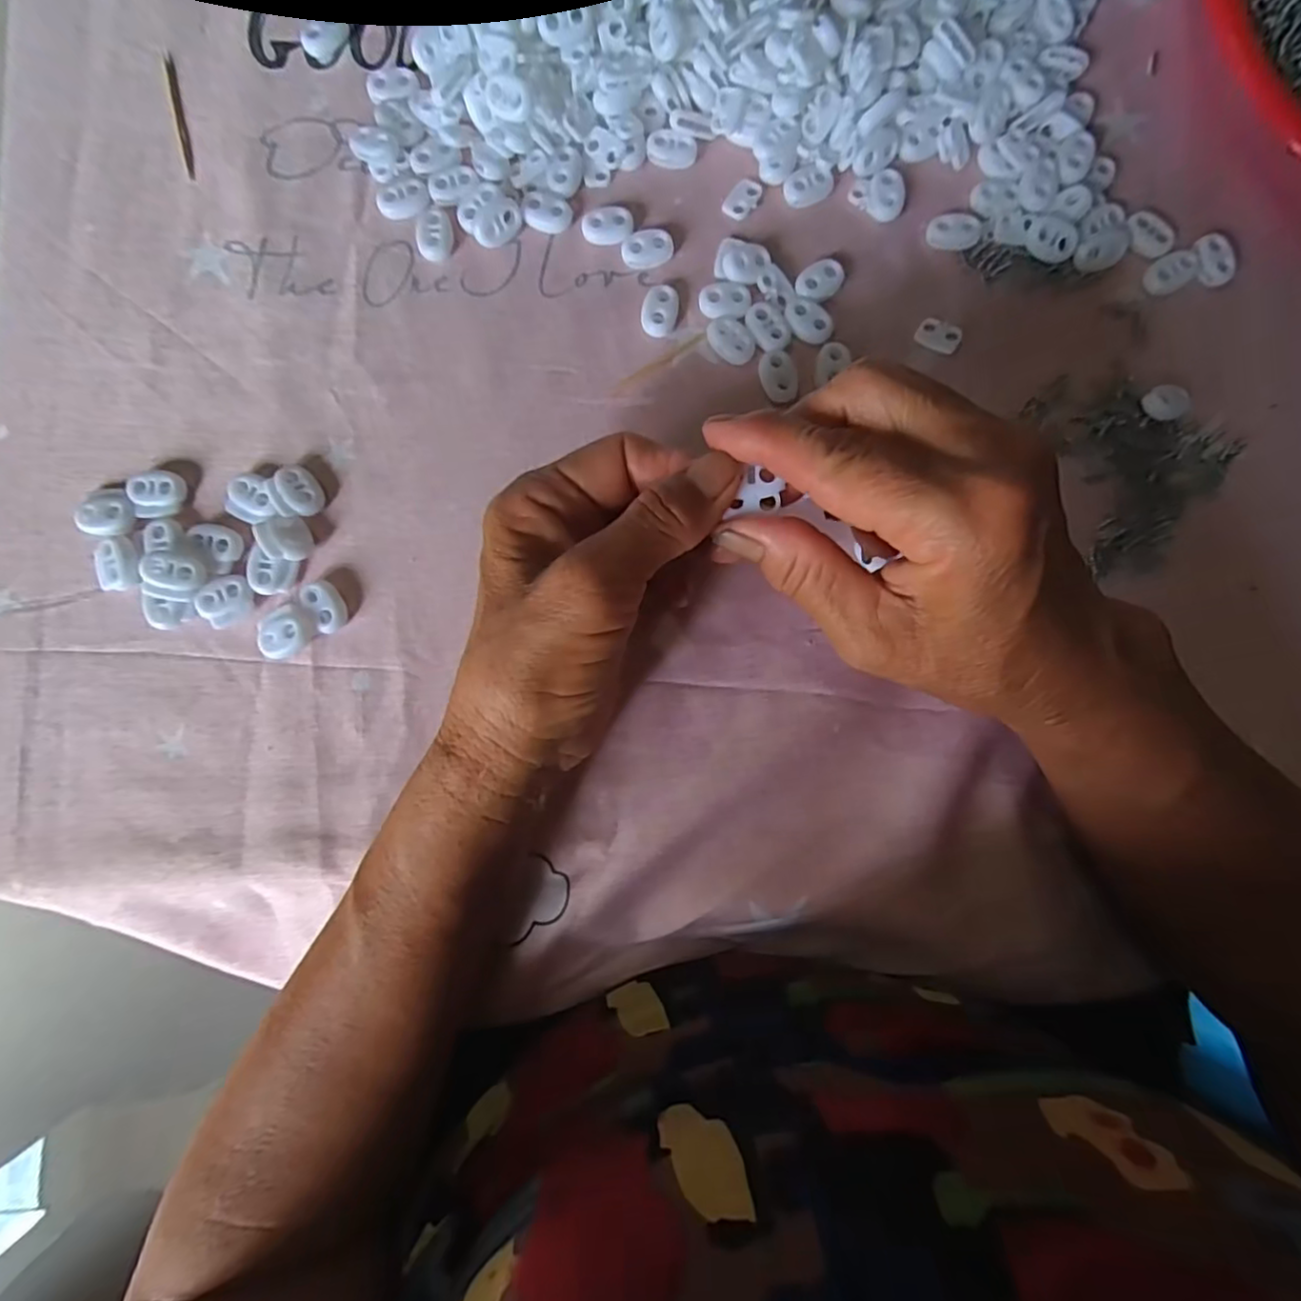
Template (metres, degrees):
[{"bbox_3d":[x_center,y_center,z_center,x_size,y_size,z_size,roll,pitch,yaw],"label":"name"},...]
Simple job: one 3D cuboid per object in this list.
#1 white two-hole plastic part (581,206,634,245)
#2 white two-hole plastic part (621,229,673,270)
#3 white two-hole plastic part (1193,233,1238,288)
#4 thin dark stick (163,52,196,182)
[{"bbox_3d":[-0.019,-0.185,0.276,0.022,0.006,0.014,-1,85,-1],"label":"white two-hole plastic part"},{"bbox_3d":[-0.001,-0.175,0.275,0.022,0.006,0.013,-11,85,-2],"label":"white two-hole plastic part"},{"bbox_3d":[0.245,-0.170,0.273,0.016,0.005,0.024,-22,86,-3],"label":"white two-hole plastic part"},{"bbox_3d":[-0.208,-0.237,0.278,0.004,0.004,0.061,-14,86,-2],"label":"thin dark stick"}]

